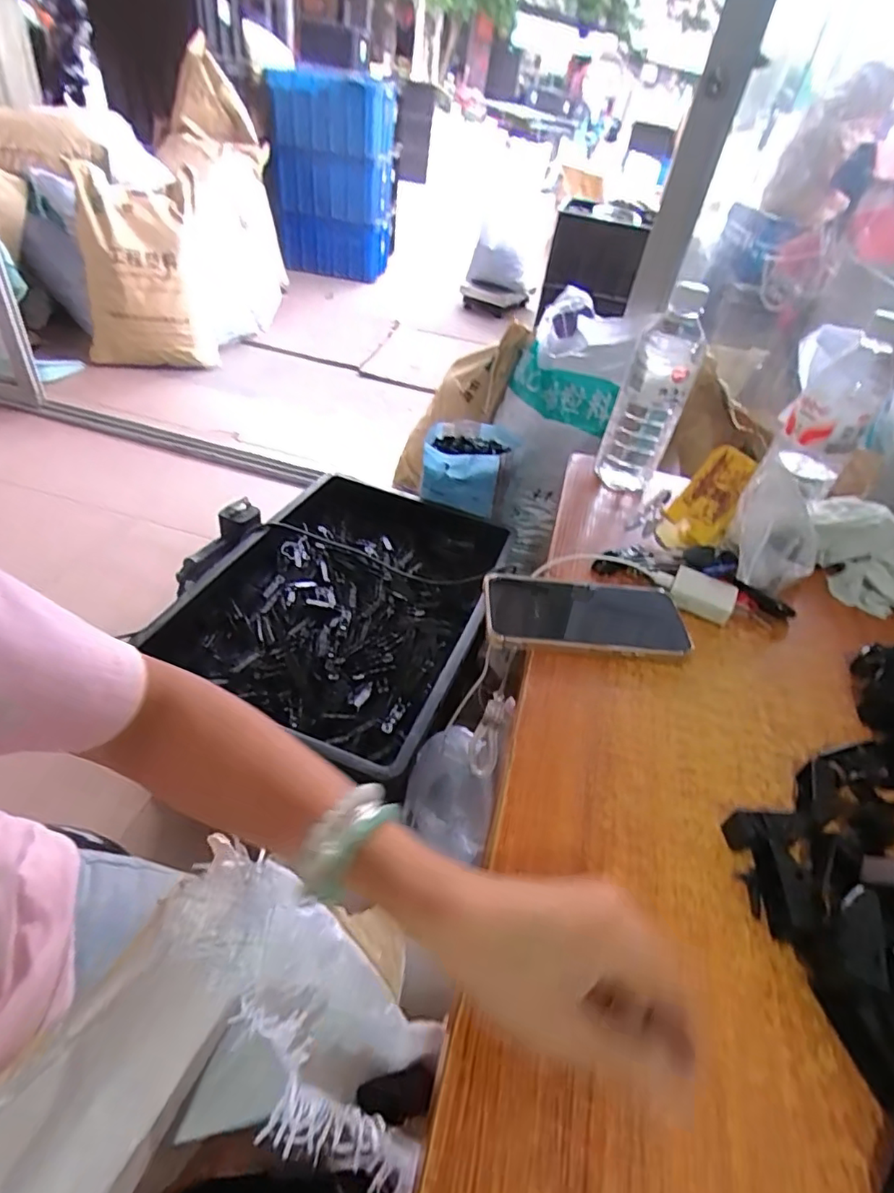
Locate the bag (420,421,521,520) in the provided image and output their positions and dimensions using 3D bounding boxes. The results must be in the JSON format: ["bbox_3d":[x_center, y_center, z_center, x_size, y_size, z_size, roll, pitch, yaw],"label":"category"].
[{"bbox_3d":[0.044,-0.272,1.176,0.180,0.110,0.183,17,40,9],"label":"bag"}]

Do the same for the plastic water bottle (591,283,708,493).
[{"bbox_3d":[0.219,-0.212,0.619,0.070,0.216,0.055,15,40,7],"label":"plastic water bottle"}]

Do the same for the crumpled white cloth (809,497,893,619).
[{"bbox_3d":[0.427,-0.052,0.583,0.093,0.057,0.146,3,41,-8],"label":"crumpled white cloth"}]

